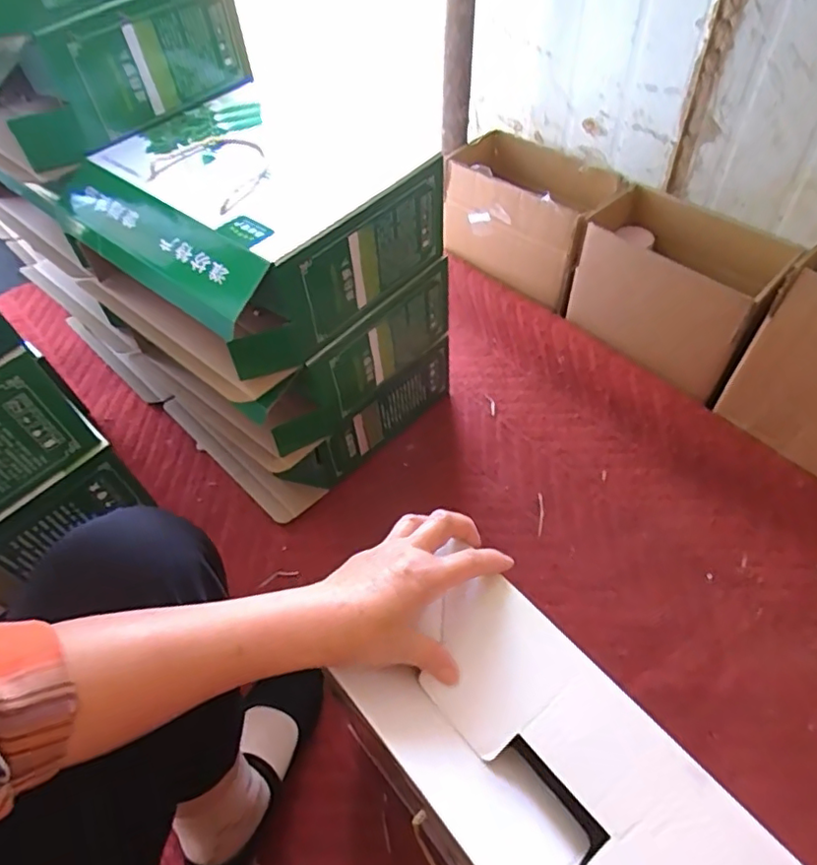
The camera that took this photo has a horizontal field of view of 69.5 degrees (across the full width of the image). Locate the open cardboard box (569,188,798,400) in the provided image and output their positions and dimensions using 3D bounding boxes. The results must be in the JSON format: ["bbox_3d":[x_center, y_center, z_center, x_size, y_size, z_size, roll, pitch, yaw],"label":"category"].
[{"bbox_3d":[0.395,-0.210,0.897,0.141,0.197,0.281,-37,59,-21],"label":"open cardboard box"}]

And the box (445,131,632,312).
[{"bbox_3d":[0.206,-0.374,1.036,0.178,0.172,0.287,-40,60,-23],"label":"box"}]

